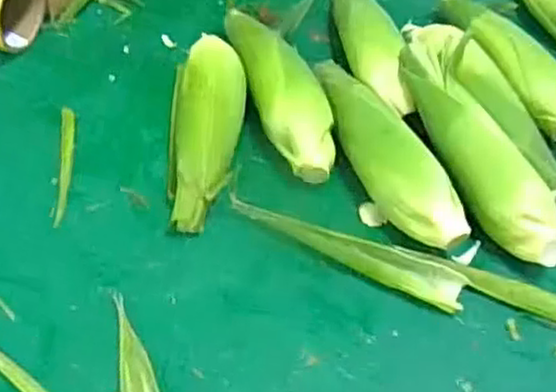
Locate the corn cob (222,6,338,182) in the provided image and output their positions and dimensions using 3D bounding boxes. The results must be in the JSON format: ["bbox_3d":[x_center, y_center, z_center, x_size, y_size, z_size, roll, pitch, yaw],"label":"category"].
[{"bbox_3d":[0.000,-0.111,0.748,0.063,0.066,0.250,-13,53,-16],"label":"corn cob"}]

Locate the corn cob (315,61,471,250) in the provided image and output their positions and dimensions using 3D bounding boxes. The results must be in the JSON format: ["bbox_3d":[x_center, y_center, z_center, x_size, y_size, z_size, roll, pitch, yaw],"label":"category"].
[{"bbox_3d":[0.092,-0.051,0.686,0.055,0.048,0.252,-16,53,-18],"label":"corn cob"}]

